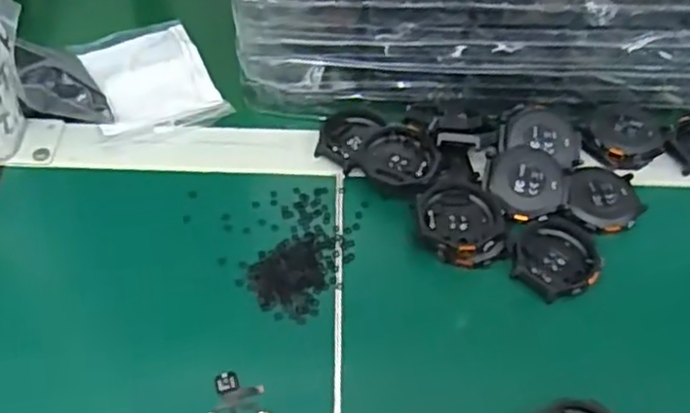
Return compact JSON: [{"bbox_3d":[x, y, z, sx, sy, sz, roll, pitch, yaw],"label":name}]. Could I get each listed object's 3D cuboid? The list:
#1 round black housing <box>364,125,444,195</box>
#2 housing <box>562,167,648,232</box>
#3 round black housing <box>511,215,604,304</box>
[{"bbox_3d":[0.036,-0.027,0.443,0.047,0.017,0.047,2,52,-2],"label":"round black housing"},{"bbox_3d":[0.163,-0.006,0.435,0.051,0.010,0.046,-17,54,-16],"label":"housing"},{"bbox_3d":[0.123,0.030,0.411,0.051,0.008,0.053,2,52,-2],"label":"round black housing"}]

